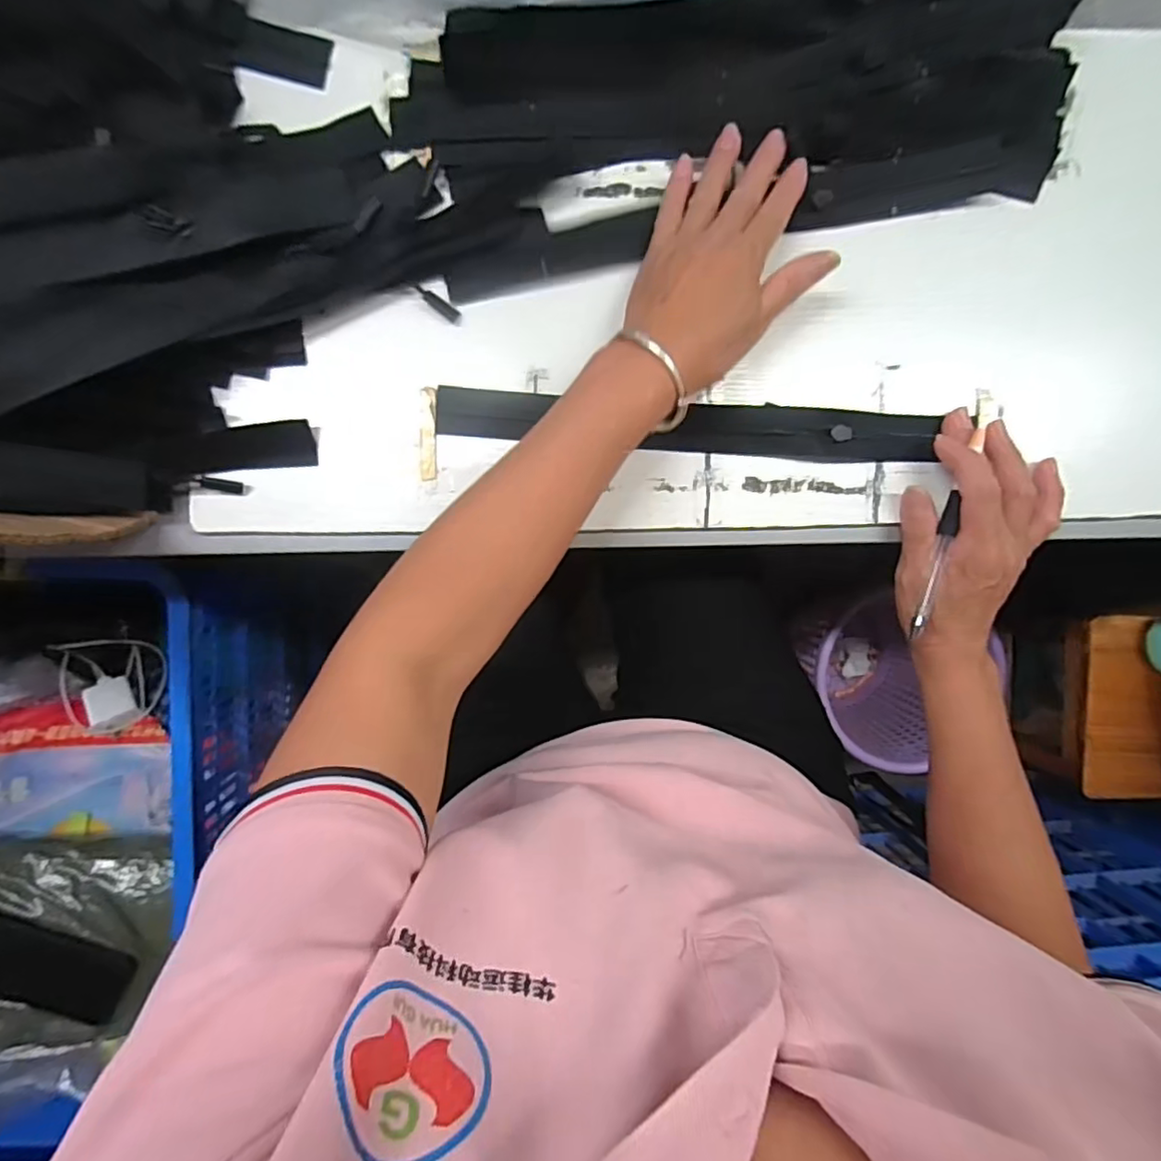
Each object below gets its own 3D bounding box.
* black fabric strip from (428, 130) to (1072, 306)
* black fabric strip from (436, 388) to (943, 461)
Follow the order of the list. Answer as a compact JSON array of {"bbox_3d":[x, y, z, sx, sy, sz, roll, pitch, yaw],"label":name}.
[{"bbox_3d":[0.107,-0.230,0.385,0.385,0.009,0.035,-10,109,0],"label":"black fabric strip"},{"bbox_3d":[0.067,-0.100,0.397,0.318,0.010,0.032,4,98,1],"label":"black fabric strip"}]

